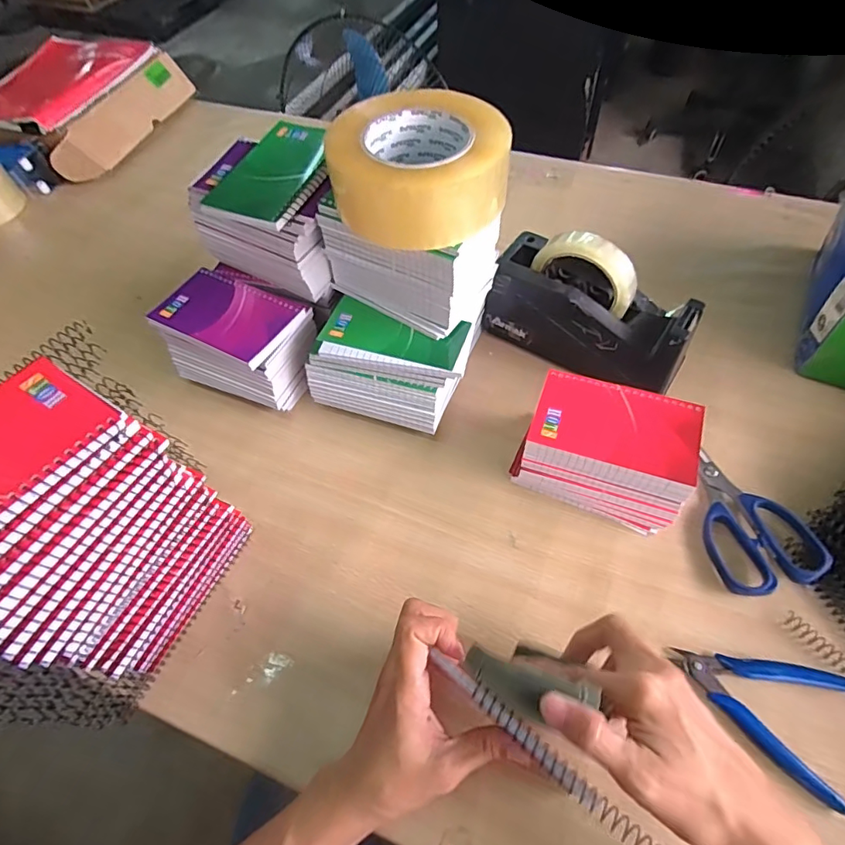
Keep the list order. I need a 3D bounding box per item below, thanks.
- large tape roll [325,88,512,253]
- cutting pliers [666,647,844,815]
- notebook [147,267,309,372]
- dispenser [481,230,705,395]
[{"bbox_3d":[-0.004,-0.189,0.381,0.124,0.060,0.115,-2,55,2],"label":"large tape roll"},{"bbox_3d":[0.240,0.190,0.357,0.116,0.011,0.082,28,61,21],"label":"cutting pliers"},{"bbox_3d":[-0.185,-0.103,0.484,0.126,0.014,0.081,24,60,18],"label":"notebook"},{"bbox_3d":[0.163,-0.111,0.502,0.195,0.126,0.076,29,62,21],"label":"dispenser"}]

